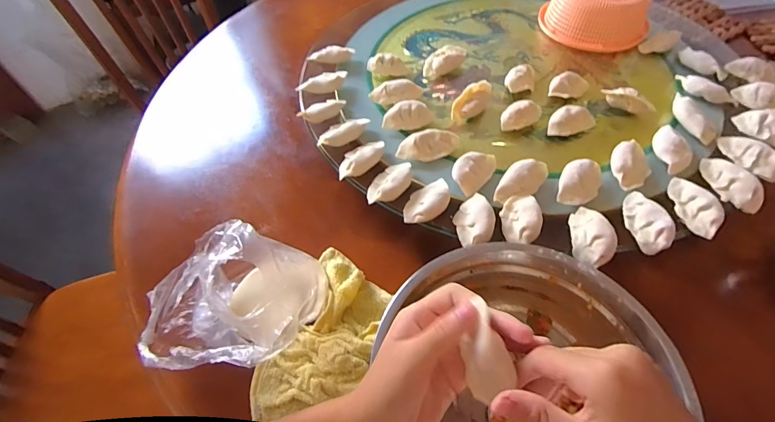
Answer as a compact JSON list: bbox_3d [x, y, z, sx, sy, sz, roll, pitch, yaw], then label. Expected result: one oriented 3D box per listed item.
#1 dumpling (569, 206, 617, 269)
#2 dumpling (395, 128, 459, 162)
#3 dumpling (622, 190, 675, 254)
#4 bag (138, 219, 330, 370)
[{"bbox_3d":[0.211,0.024,0.386,0.036,0.023,0.067,5,54,7],"label":"dumpling"},{"bbox_3d":[0.052,-0.083,0.473,0.079,0.023,0.036,-18,55,-10],"label":"dumpling"},{"bbox_3d":[0.272,0.009,0.396,0.031,0.022,0.071,-6,53,-1],"label":"dumpling"},{"bbox_3d":[-0.149,0.080,0.357,0.161,0.124,0.116,-2,53,2],"label":"bag"}]

